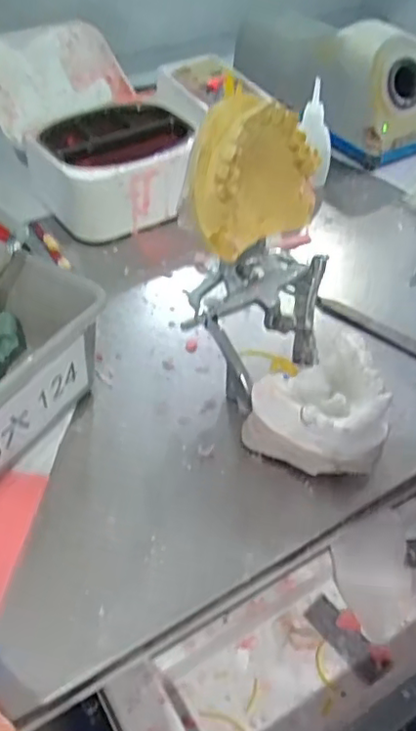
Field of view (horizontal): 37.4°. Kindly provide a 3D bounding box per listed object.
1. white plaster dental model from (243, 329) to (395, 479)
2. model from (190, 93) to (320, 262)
[{"bbox_3d":[0.063,0.023,0.326,0.065,0.044,0.064,25,51,19],"label":"white plaster dental model"},{"bbox_3d":[0.022,-0.088,0.286,0.064,0.069,0.024,-27,53,-26],"label":"model"}]

